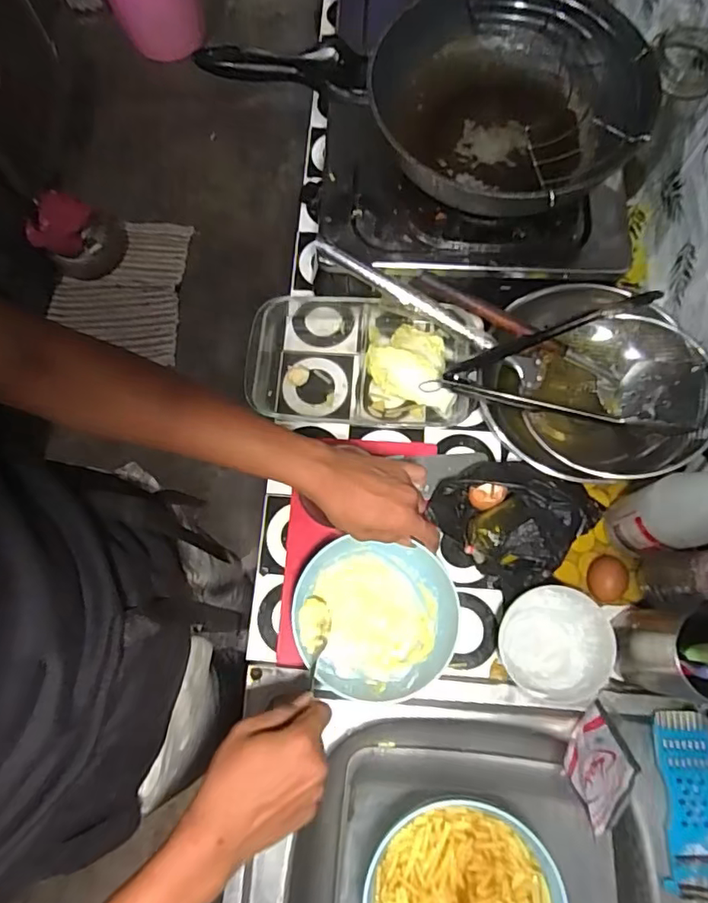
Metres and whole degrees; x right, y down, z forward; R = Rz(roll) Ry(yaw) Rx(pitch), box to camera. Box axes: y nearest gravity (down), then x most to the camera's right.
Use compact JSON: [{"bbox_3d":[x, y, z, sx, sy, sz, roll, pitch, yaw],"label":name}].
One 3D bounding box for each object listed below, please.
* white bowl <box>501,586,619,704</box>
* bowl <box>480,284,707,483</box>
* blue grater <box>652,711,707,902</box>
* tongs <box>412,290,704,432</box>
[{"bbox_3d":[0.218,0.212,0.609,0.115,0.046,0.114,-1,73,2],"label":"white bowl"},{"bbox_3d":[0.280,-0.079,0.655,0.216,0.092,0.247,-28,74,-6],"label":"bowl"},{"bbox_3d":[0.347,0.364,0.572,0.055,0.017,0.171,3,73,3],"label":"blue grater"},{"bbox_3d":[0.224,-0.078,0.639,0.276,0.062,0.166,-7,73,0],"label":"tongs"}]

